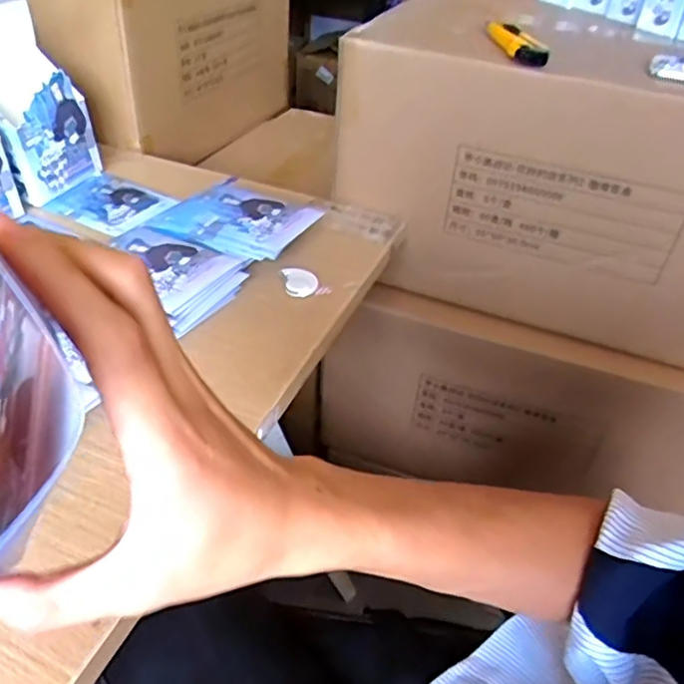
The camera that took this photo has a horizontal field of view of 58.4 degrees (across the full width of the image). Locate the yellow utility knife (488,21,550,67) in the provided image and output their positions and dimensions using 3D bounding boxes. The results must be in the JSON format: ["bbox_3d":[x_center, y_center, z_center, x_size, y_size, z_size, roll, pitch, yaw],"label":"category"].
[{"bbox_3d":[0.190,-0.326,0.663,0.037,0.020,0.115,-1,40,-6],"label":"yellow utility knife"}]

